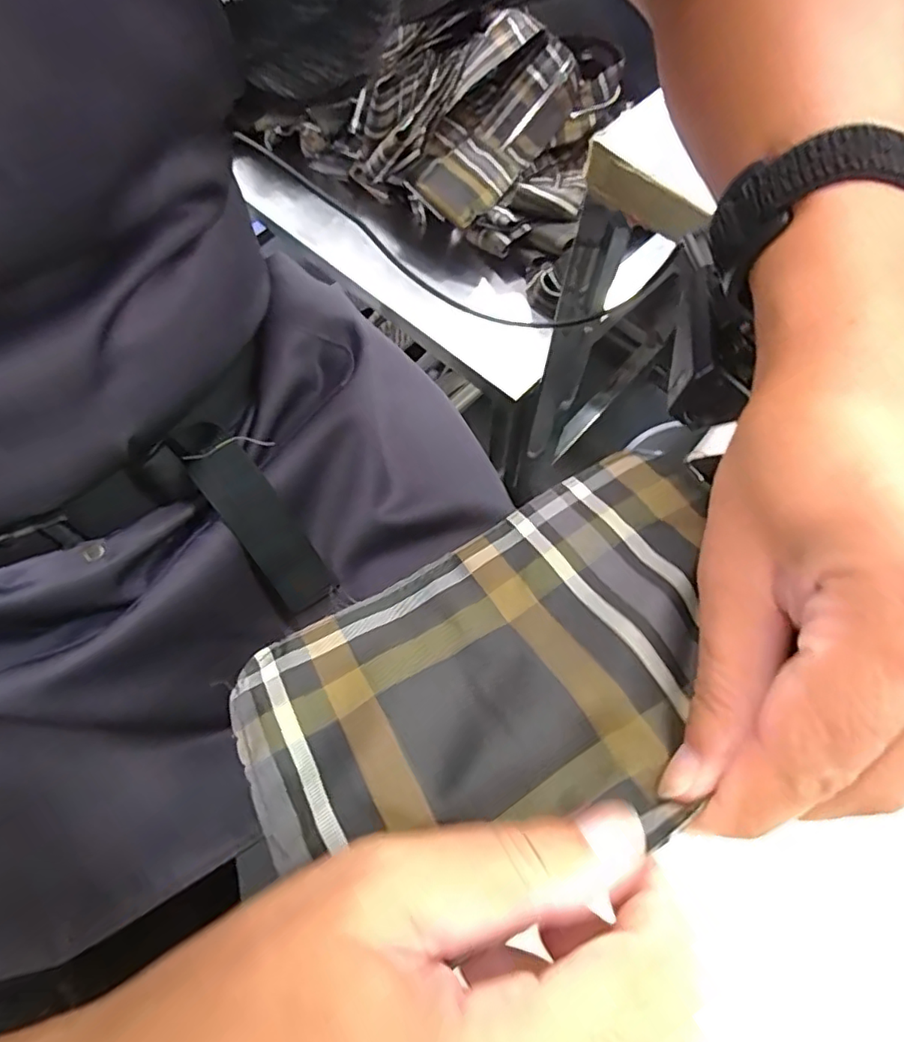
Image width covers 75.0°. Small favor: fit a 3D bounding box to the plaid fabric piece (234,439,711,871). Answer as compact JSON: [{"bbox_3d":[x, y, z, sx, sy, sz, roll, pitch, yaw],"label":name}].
[{"bbox_3d":[0.022,0.047,0.200,0.183,0.010,0.109,-28,49,-10],"label":"plaid fabric piece"}]

